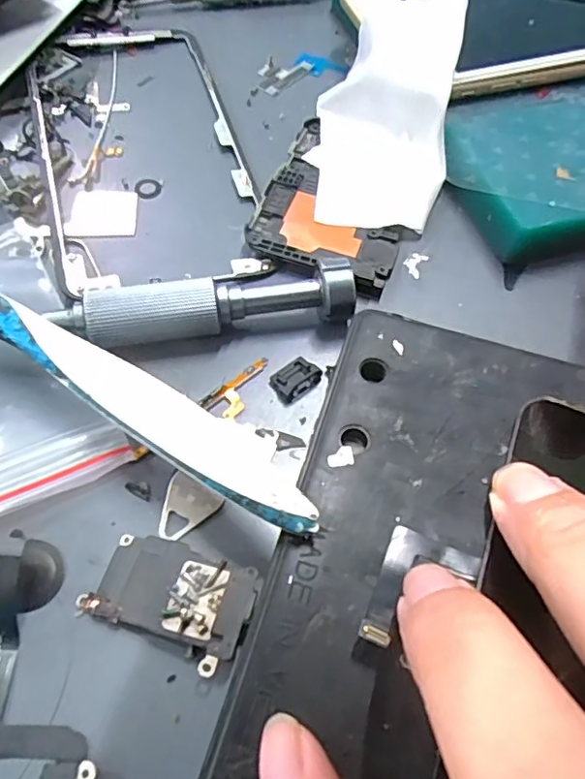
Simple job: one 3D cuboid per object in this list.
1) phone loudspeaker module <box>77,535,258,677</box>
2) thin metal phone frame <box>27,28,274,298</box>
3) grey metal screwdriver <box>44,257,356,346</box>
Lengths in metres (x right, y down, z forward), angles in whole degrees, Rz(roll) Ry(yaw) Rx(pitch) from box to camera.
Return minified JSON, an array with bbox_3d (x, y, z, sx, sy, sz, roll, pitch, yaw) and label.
[{"bbox_3d":[-0.026,0.045,0.126,0.035,0.006,0.021,20,60,10],"label":"phone loudspeaker module"},{"bbox_3d":[-0.054,-0.090,0.203,0.067,0.009,0.141,-14,60,-11],"label":"thin metal phone frame"},{"bbox_3d":[-0.023,-0.023,0.162,0.080,0.015,0.014,-7,59,-7],"label":"grey metal screwdriver"}]

